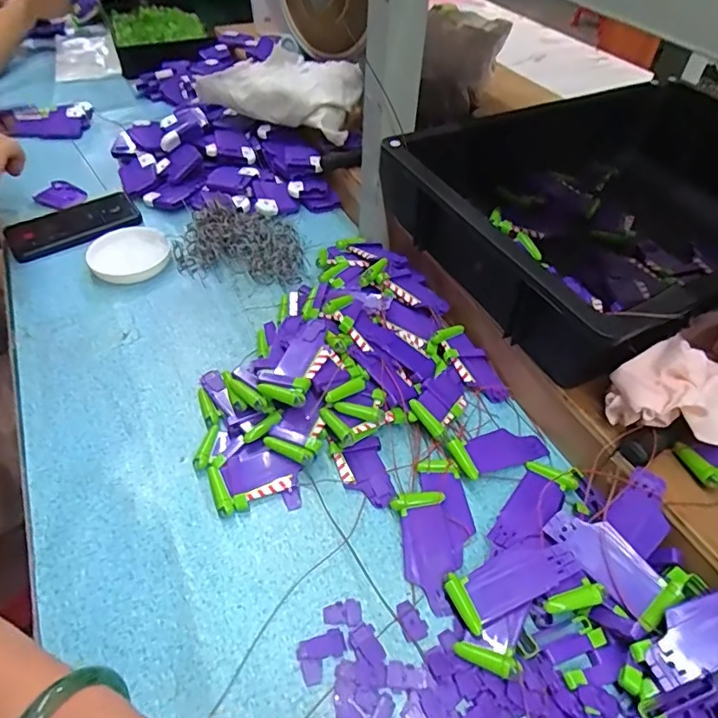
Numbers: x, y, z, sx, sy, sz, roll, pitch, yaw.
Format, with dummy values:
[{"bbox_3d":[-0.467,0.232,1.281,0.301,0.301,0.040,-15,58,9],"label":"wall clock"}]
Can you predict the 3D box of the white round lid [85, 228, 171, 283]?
[{"bbox_3d":[-0.278,-0.126,0.626,0.089,0.016,0.099,-29,55,-26],"label":"white round lid"}]

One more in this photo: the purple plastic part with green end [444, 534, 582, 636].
[{"bbox_3d":[0.107,0.155,0.369,0.087,0.009,0.037,-26,49,-11],"label":"purple plastic part with green end"}]

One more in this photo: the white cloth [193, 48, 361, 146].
[{"bbox_3d":[-0.110,-0.371,0.717,0.233,0.068,0.093,22,50,16],"label":"white cloth"}]

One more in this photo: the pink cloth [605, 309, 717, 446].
[{"bbox_3d":[0.261,0.022,0.396,0.135,0.063,0.083,-23,53,-22],"label":"pink cloth"}]

